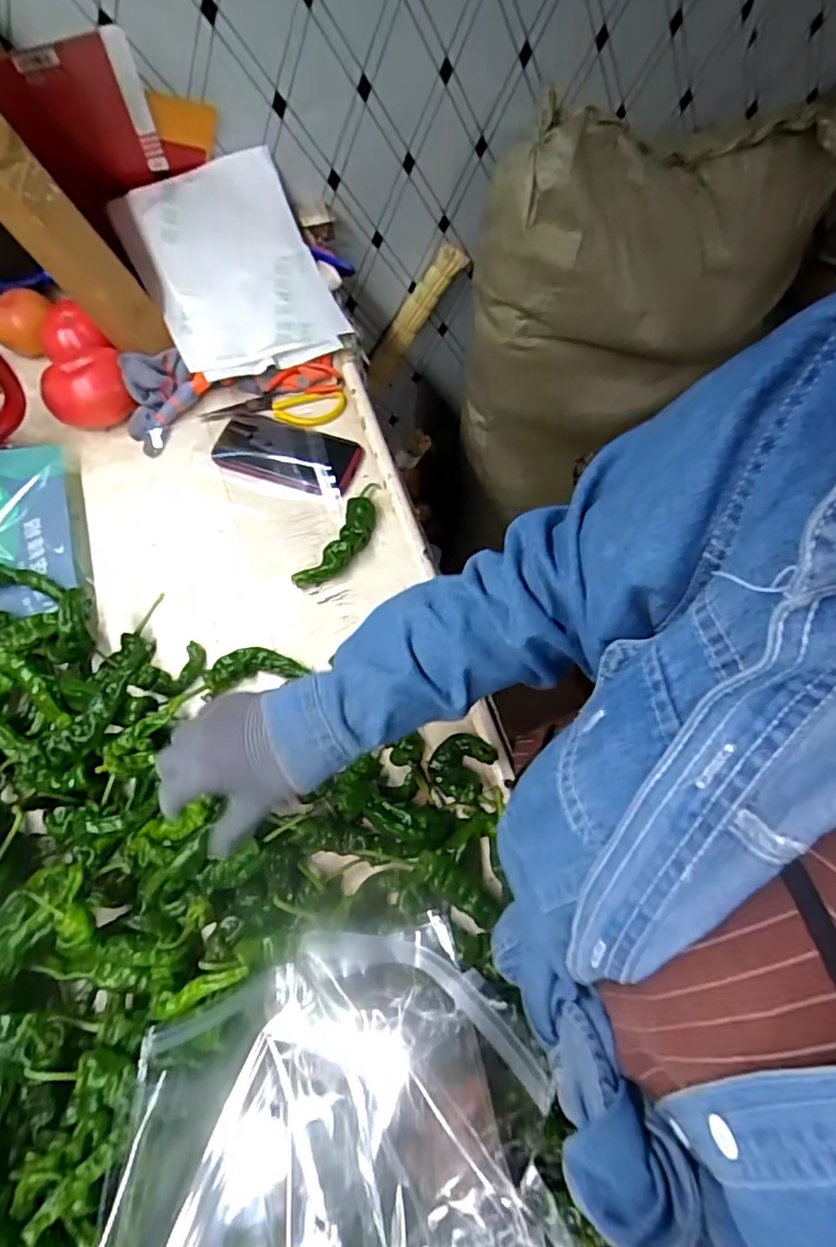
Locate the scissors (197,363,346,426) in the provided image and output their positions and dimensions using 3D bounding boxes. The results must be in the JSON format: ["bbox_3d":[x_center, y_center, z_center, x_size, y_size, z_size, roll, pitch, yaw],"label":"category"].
[{"bbox_3d":[-0.180,-0.283,0.754,0.174,0.019,0.084,-4,65,0],"label":"scissors"}]

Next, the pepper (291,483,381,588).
[{"bbox_3d":[-0.079,-0.101,0.662,0.042,0.038,0.150,28,69,14],"label":"pepper"}]

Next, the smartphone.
[{"bbox_3d":[-0.158,-0.207,0.724,0.178,0.015,0.082,19,67,10],"label":"smartphone"}]

